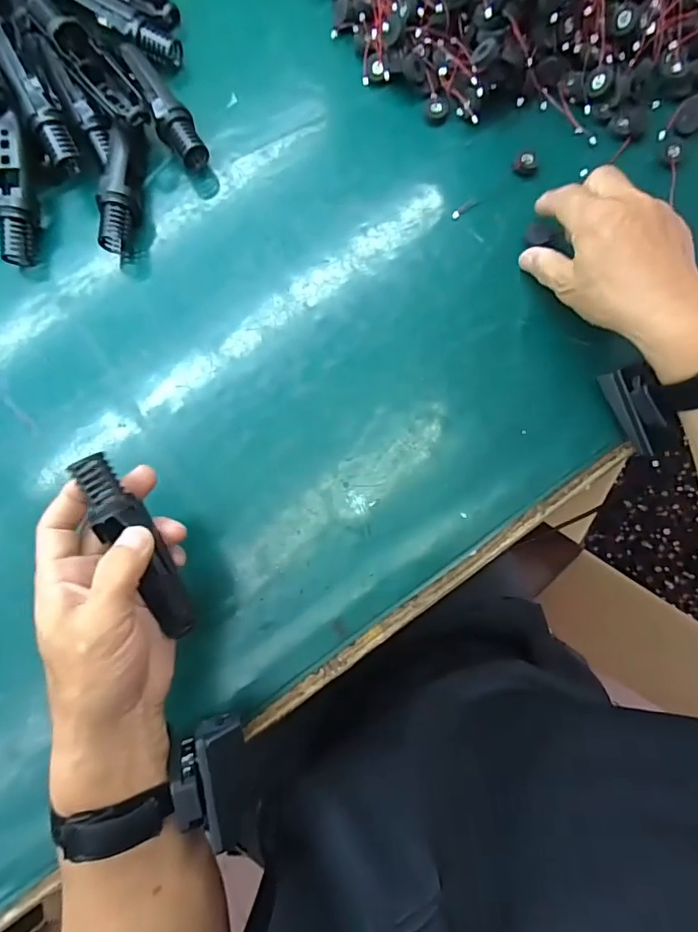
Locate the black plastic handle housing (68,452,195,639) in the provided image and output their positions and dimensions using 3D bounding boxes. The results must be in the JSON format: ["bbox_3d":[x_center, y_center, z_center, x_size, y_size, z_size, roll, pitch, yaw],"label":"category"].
[{"bbox_3d":[-0.130,0.050,0.301,0.019,0.026,0.121,-29,103,-5],"label":"black plastic handle housing"}]

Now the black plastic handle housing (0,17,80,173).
[{"bbox_3d":[-0.250,-0.294,0.387,0.021,0.022,0.117,-27,95,-5],"label":"black plastic handle housing"}]

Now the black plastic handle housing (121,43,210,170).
[{"bbox_3d":[-0.154,-0.303,0.414,0.030,0.037,0.119,-25,82,-4],"label":"black plastic handle housing"}]

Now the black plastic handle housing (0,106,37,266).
[{"bbox_3d":[-0.270,-0.225,0.395,0.026,0.025,0.116,-3,94,-1],"label":"black plastic handle housing"}]

